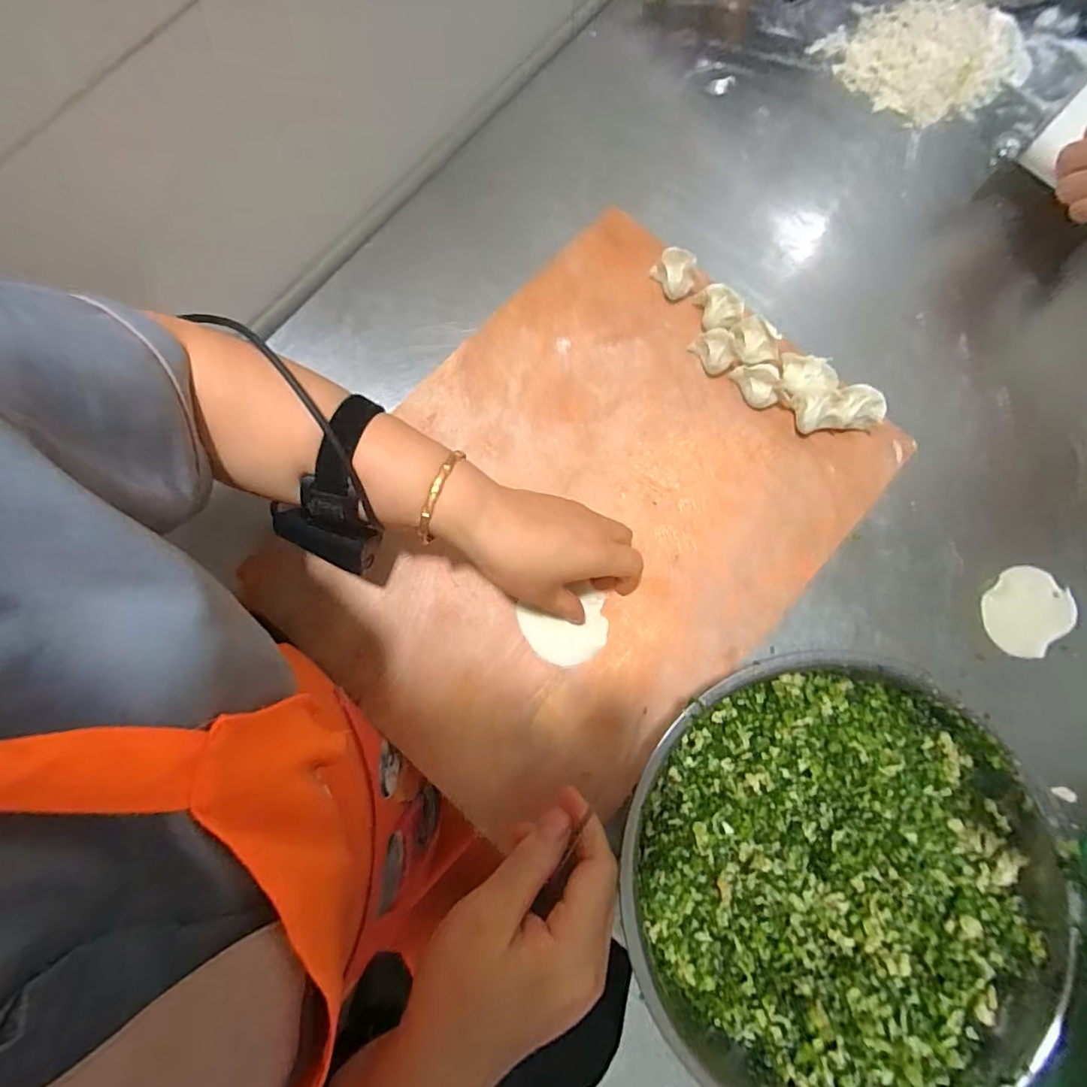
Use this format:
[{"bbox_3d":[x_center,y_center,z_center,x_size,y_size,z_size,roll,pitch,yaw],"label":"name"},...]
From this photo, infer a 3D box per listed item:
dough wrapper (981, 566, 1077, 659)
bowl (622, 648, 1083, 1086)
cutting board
[{"bbox_3d":[0.412,0.059,0.459,0.076,0.004,0.059,-46,68,-5],"label":"dough wrapper"},{"bbox_3d":[0.196,0.221,0.373,0.275,0.080,0.273,0,79,-1],"label":"bowl"},{"bbox_3d":[0.026,-0.021,0.454,0.348,0.016,0.454,42,81,6],"label":"cutting board"}]

